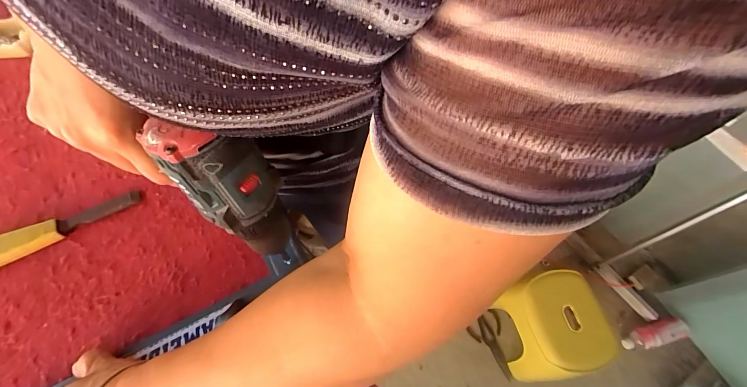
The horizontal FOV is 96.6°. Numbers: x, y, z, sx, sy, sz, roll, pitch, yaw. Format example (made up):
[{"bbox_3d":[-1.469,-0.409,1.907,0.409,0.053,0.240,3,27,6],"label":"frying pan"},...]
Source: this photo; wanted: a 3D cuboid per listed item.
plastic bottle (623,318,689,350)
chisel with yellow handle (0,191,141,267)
[{"bbox_3d":[0.939,0.462,1.099,0.228,0.077,0.067,-12,67,-7],"label":"plastic bottle"},{"bbox_3d":[-0.355,0.041,0.357,0.184,0.026,0.029,-27,70,-13],"label":"chisel with yellow handle"}]

